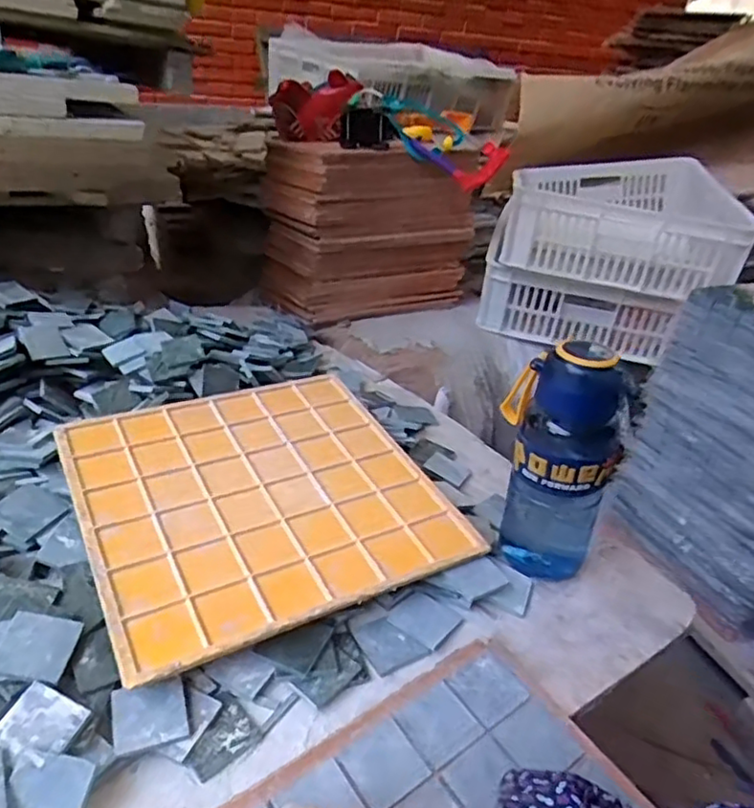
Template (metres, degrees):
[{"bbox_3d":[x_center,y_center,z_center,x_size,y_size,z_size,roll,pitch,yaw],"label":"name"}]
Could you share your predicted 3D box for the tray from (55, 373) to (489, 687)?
[{"bbox_3d":[-0.115,0.081,0.635,0.327,0.006,0.320,-14,42,-28],"label":"tray"}]

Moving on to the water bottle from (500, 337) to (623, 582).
[{"bbox_3d":[0.168,0.054,0.611,0.107,0.235,0.095,16,31,17],"label":"water bottle"}]

